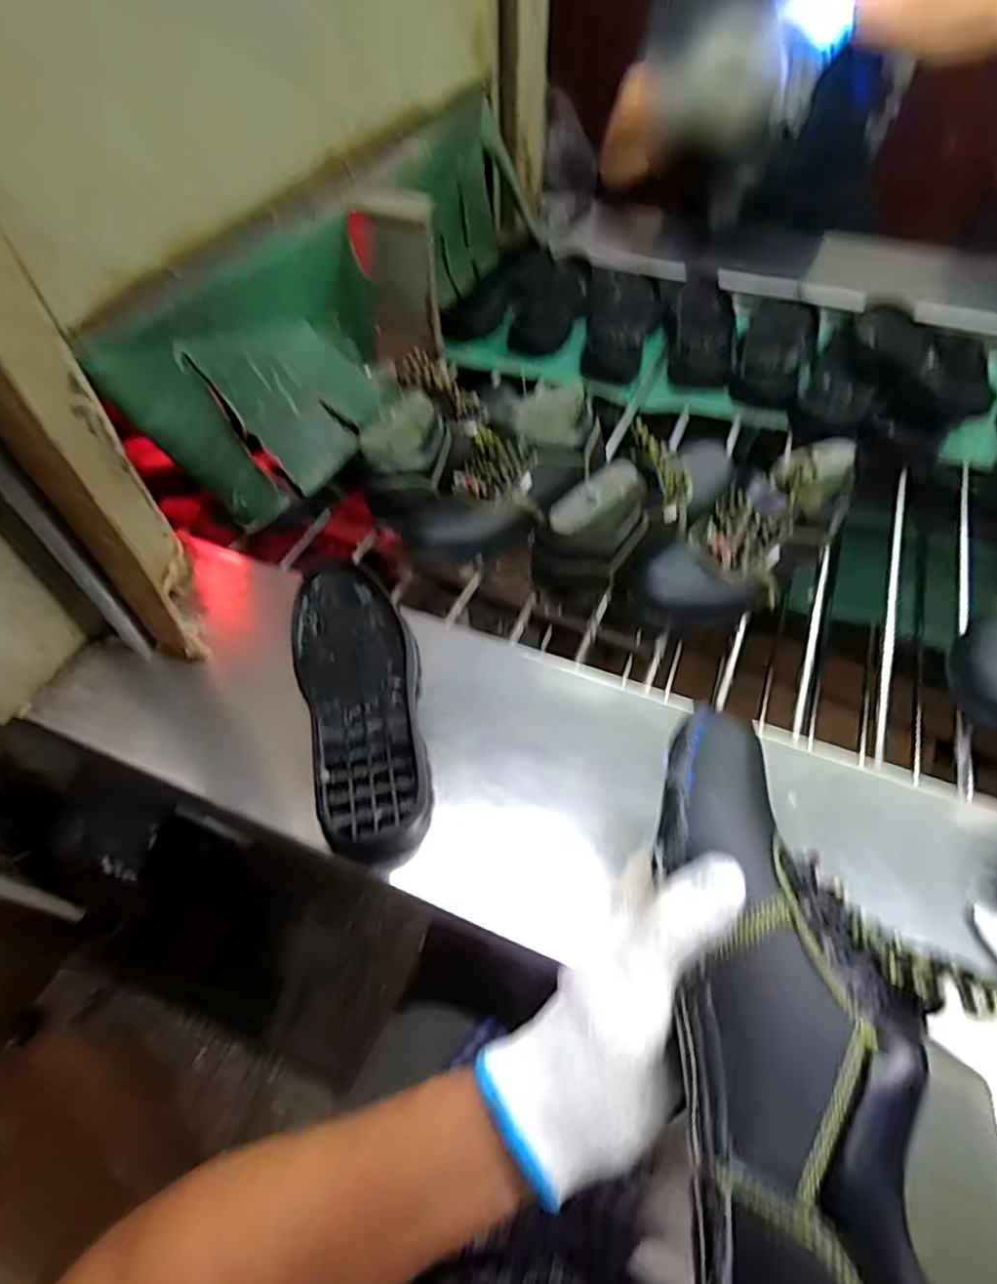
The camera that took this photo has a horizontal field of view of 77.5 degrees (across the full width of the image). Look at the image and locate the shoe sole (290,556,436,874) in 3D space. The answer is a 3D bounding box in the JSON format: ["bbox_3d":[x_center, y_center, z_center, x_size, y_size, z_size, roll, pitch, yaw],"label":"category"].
[{"bbox_3d":[-0.119,0.045,0.547,0.101,0.038,0.297,-16,56,-10],"label":"shoe sole"}]

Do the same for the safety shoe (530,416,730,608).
[{"bbox_3d":[0.153,-0.148,0.658,0.277,0.116,0.099,-38,62,-22],"label":"safety shoe"}]

